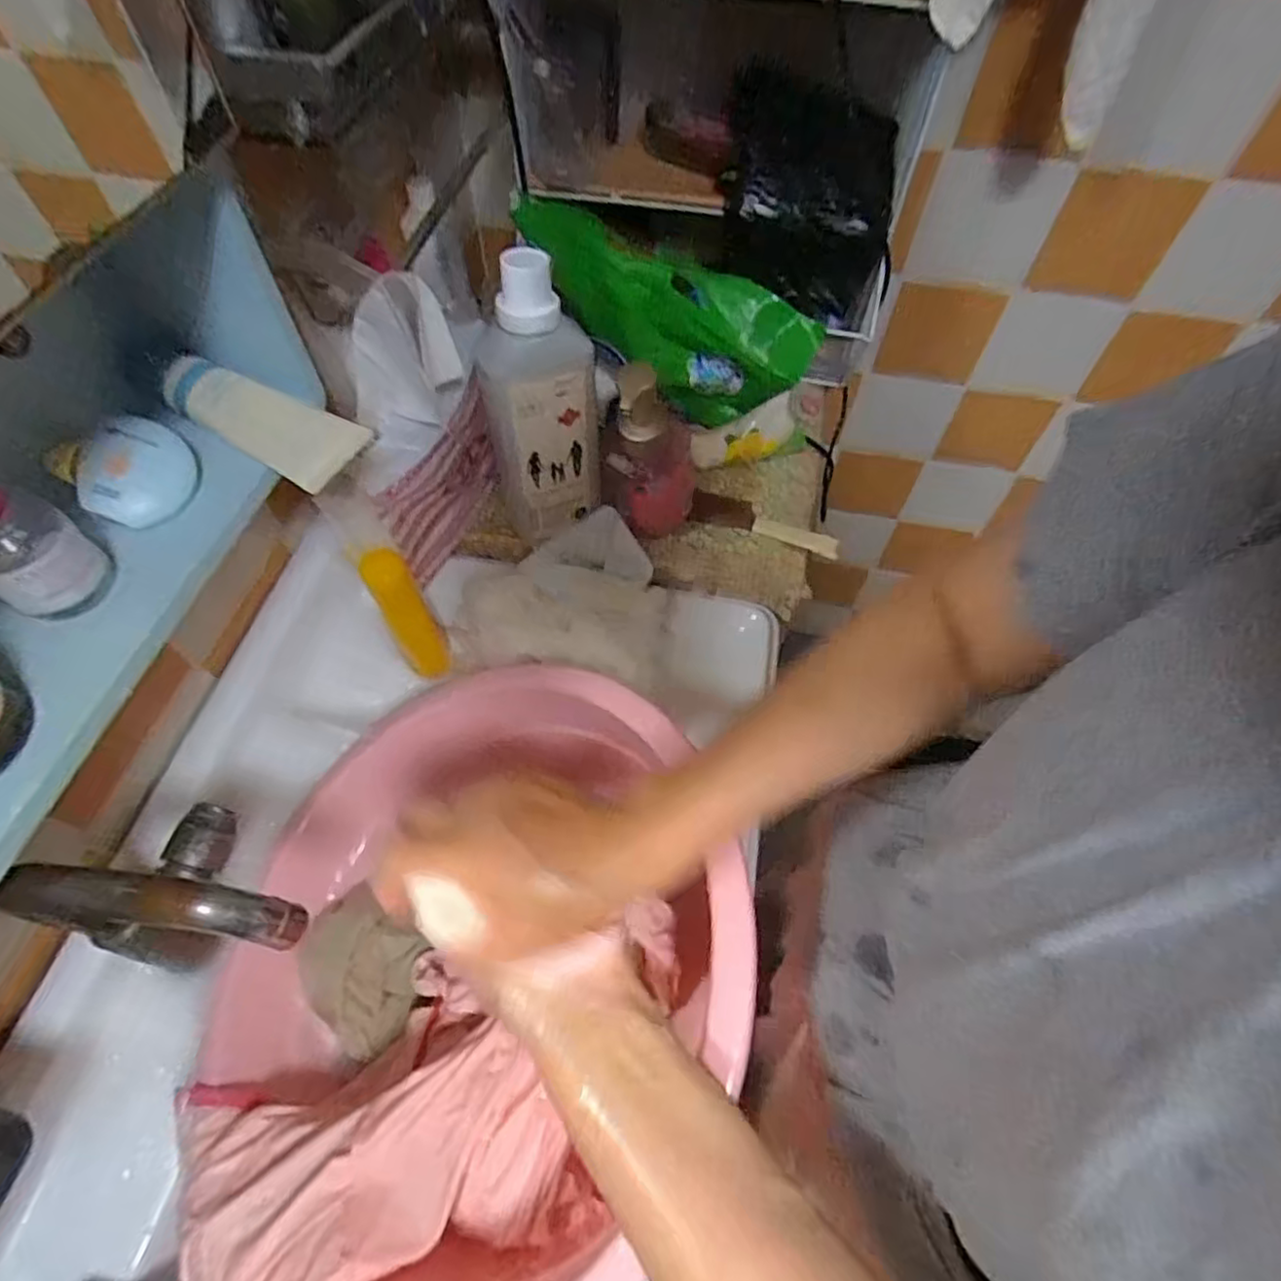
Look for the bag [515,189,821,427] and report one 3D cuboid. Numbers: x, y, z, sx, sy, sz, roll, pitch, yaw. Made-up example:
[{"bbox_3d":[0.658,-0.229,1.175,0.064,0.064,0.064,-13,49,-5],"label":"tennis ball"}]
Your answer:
[{"bbox_3d":[0.012,-0.281,0.582,0.260,0.126,0.042,25,59,-9],"label":"bag"}]

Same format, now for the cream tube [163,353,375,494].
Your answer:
[{"bbox_3d":[-0.242,-0.141,0.430,0.114,0.029,0.063,22,58,-9],"label":"cream tube"}]

